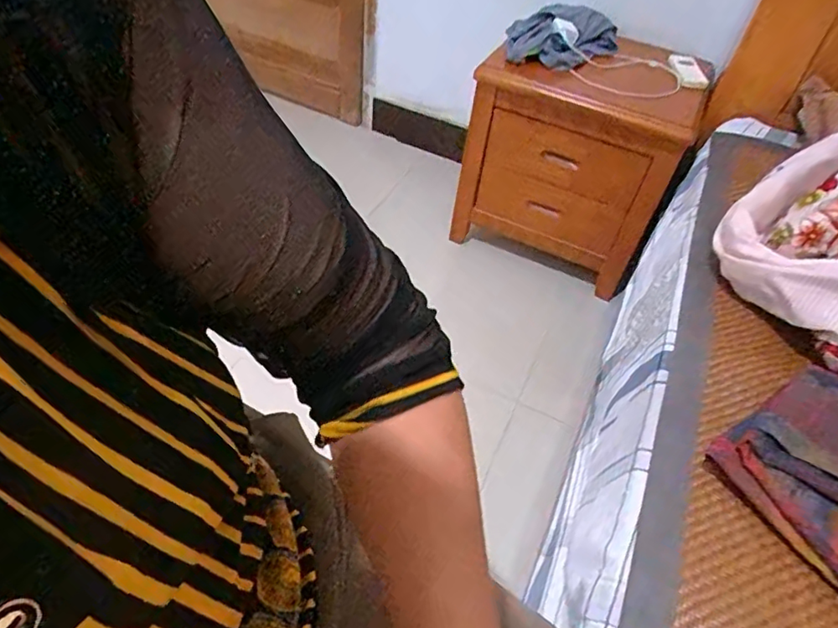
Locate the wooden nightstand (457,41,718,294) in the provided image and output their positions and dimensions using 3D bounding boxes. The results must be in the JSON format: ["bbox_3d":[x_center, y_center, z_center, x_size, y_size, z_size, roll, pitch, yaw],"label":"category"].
[{"bbox_3d":[0.386,-0.414,1.467,0.515,0.499,0.368,21,50,11],"label":"wooden nightstand"}]

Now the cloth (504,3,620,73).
[{"bbox_3d":[0.357,-0.695,1.361,0.257,0.081,0.298,14,49,5],"label":"cloth"}]

